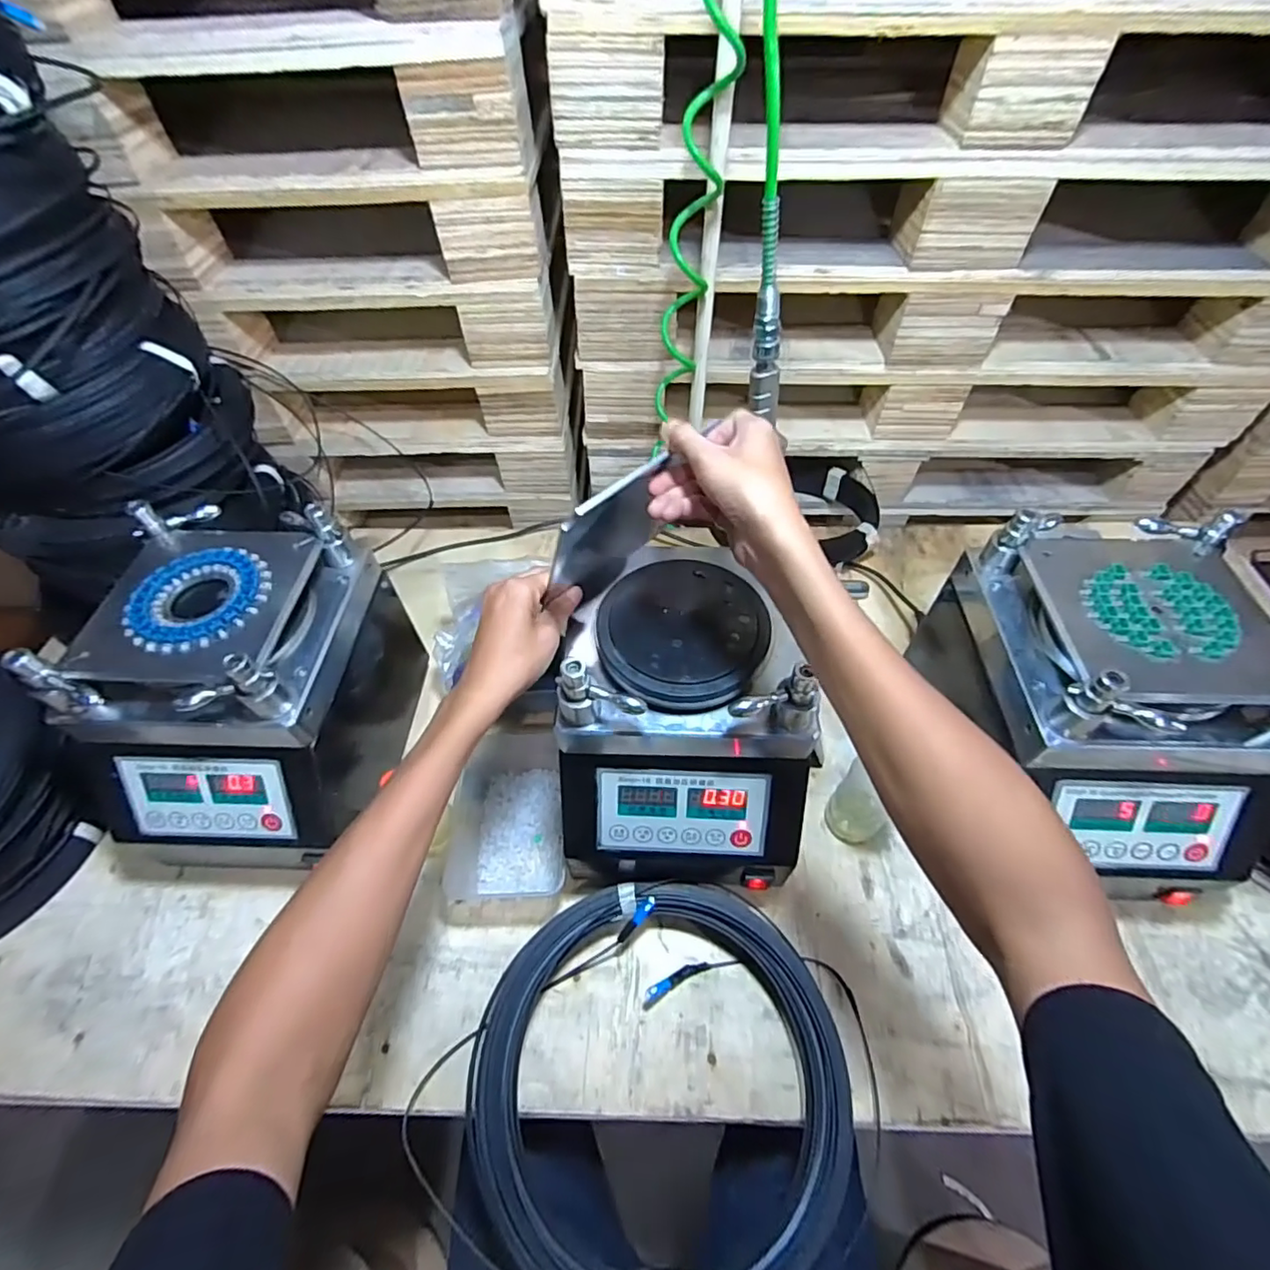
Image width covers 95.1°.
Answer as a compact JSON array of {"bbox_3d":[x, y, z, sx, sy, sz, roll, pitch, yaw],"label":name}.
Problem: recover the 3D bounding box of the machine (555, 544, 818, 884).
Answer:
[{"bbox_3d":[0.047,0.088,0.562,0.203,0.247,0.230,0,54,2],"label":"machine"}]

